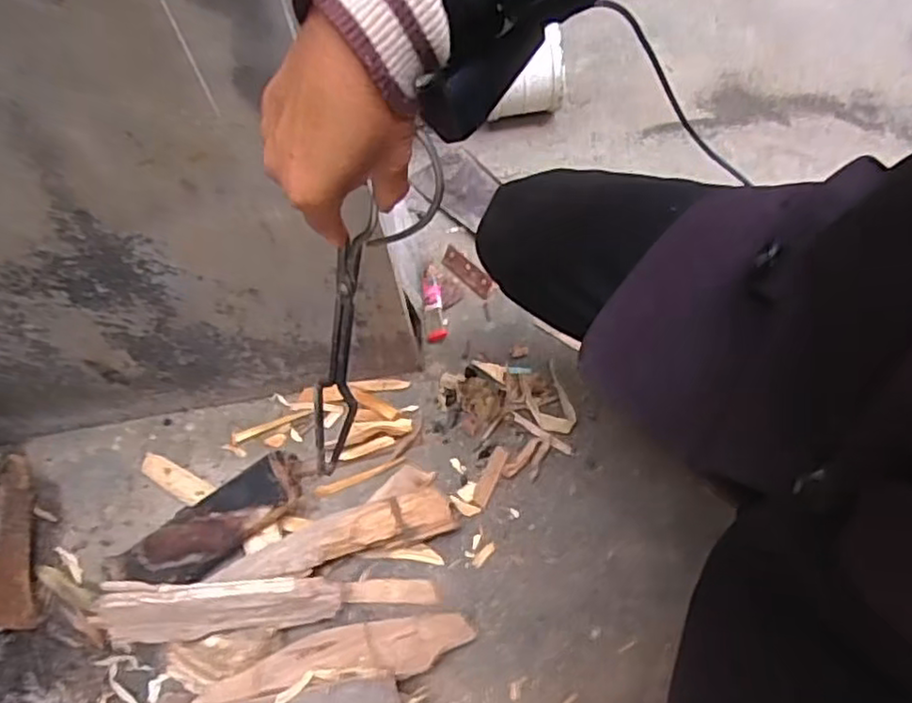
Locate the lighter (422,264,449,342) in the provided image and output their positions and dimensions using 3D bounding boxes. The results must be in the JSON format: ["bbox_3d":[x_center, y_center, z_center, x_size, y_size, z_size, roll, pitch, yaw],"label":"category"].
[{"bbox_3d":[-0.026,-0.055,0.756,0.023,0.011,0.096,-7,66,-4],"label":"lighter"}]

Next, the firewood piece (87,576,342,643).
[{"bbox_3d":[-0.198,0.218,0.575,0.188,0.051,0.044,-2,66,-2],"label":"firewood piece"}]

